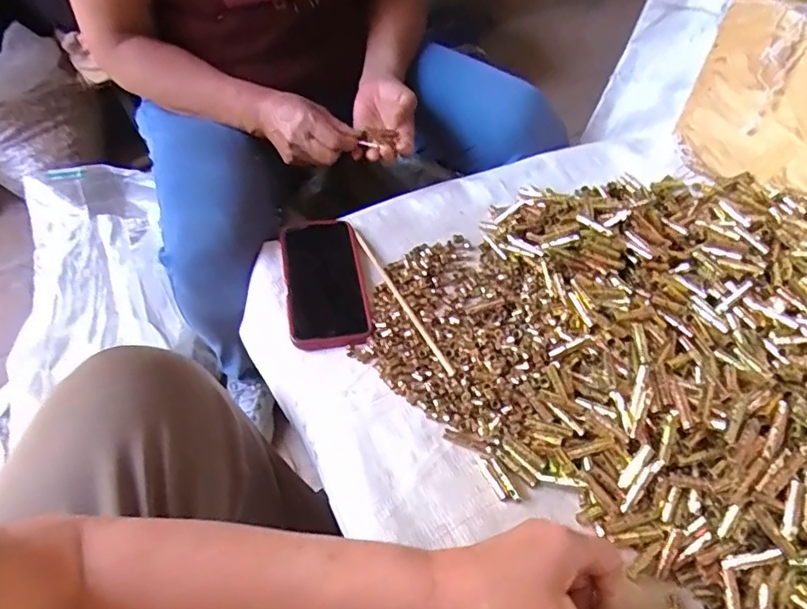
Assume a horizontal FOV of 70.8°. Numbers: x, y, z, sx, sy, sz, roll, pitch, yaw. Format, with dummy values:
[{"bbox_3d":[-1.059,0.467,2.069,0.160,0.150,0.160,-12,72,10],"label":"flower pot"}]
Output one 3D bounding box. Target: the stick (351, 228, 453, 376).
[{"bbox_3d":[-0.004,-0.007,0.587,0.009,0.007,0.211,-23,55,-16],"label":"stick"}]

